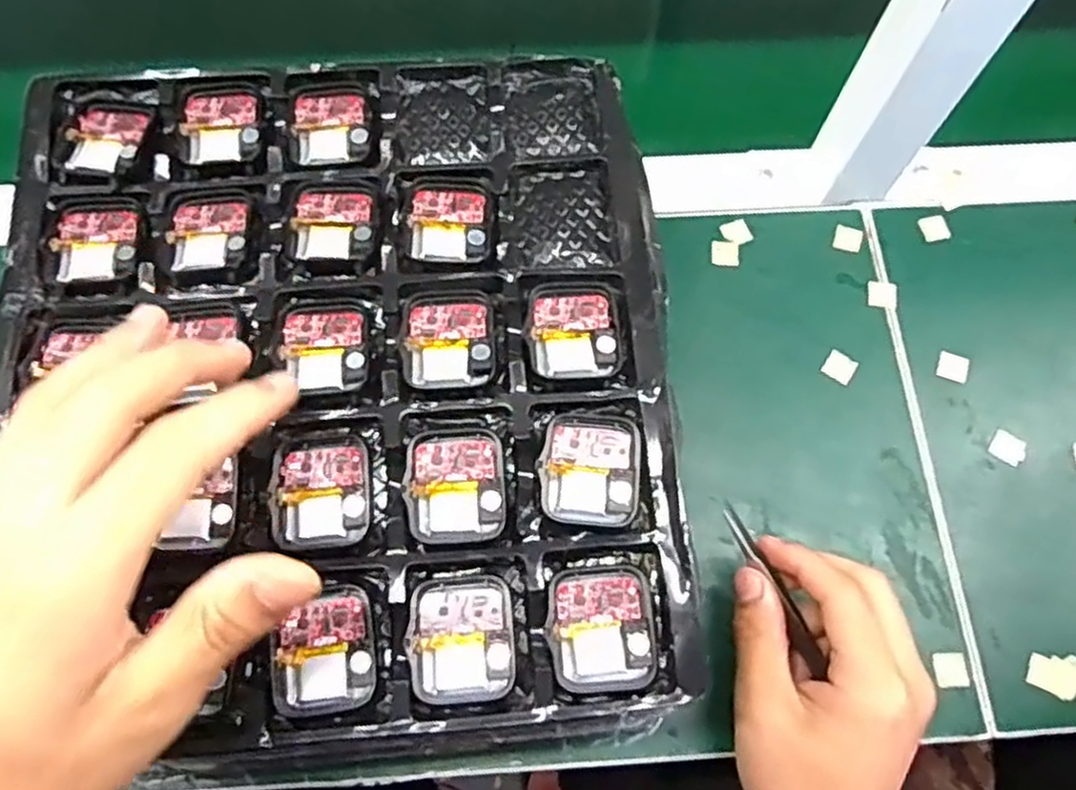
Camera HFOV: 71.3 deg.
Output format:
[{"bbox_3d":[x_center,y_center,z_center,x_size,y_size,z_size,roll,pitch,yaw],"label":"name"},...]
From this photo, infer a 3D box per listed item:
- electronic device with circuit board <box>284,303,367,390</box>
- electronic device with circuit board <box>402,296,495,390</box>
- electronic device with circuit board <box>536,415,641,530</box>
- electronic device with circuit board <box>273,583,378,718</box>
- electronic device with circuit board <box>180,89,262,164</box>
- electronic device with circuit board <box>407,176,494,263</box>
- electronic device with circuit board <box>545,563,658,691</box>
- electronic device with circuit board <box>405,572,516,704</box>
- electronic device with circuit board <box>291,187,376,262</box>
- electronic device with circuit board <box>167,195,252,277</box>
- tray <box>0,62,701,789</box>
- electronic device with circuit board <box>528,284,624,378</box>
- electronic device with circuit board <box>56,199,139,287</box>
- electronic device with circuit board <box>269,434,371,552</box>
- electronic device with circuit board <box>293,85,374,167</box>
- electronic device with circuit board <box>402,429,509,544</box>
[{"bbox_3d":[-0.085,-0.020,0.301,0.033,0.004,0.038,-7,70,-4],"label":"electronic device with circuit board"},{"bbox_3d":[-0.036,-0.022,0.302,0.036,0.004,0.039,-2,70,-2],"label":"electronic device with circuit board"},{"bbox_3d":[0.020,0.028,0.288,0.036,0.006,0.042,3,70,0],"label":"electronic device with circuit board"},{"bbox_3d":[-0.076,0.091,0.269,0.035,0.005,0.043,-5,70,-3],"label":"electronic device with circuit board"},{"bbox_3d":[-0.144,-0.122,0.341,0.034,0.005,0.037,-4,70,-3],"label":"electronic device with circuit board"},{"bbox_3d":[-0.038,-0.076,0.324,0.036,0.004,0.041,1,70,-1],"label":"electronic device with circuit board"},{"bbox_3d":[0.023,0.083,0.270,0.036,0.007,0.042,-1,70,-2],"label":"electronic device with circuit board"},{"bbox_3d":[-0.028,0.087,0.269,0.037,0.005,0.043,-3,70,-2],"label":"electronic device with circuit board"},{"bbox_3d":[-0.087,-0.074,0.320,0.034,0.004,0.038,-3,70,-2],"label":"electronic device with circuit board"},{"bbox_3d":[-0.140,-0.069,0.320,0.033,0.004,0.041,-1,70,-1],"label":"electronic device with circuit board"},{"bbox_3d":[-0.080,-0.014,0.302,0.256,0.018,0.290,-4,70,-3],"label":"tray"},{"bbox_3d":[0.015,-0.026,0.302,0.036,0.004,0.040,-2,70,-2],"label":"electronic device with circuit board"},{"bbox_3d":[-0.187,-0.064,0.318,0.033,0.005,0.041,-5,70,-3],"label":"electronic device with circuit board"},{"bbox_3d":[-0.081,0.036,0.285,0.035,0.007,0.042,-1,70,-2],"label":"electronic device with circuit board"},{"bbox_3d":[-0.094,-0.123,0.343,0.034,0.006,0.039,-8,70,-4],"label":"electronic device with circuit board"},{"bbox_3d":[-0.031,0.033,0.283,0.037,0.005,0.042,-3,70,-2],"label":"electronic device with circuit board"}]

